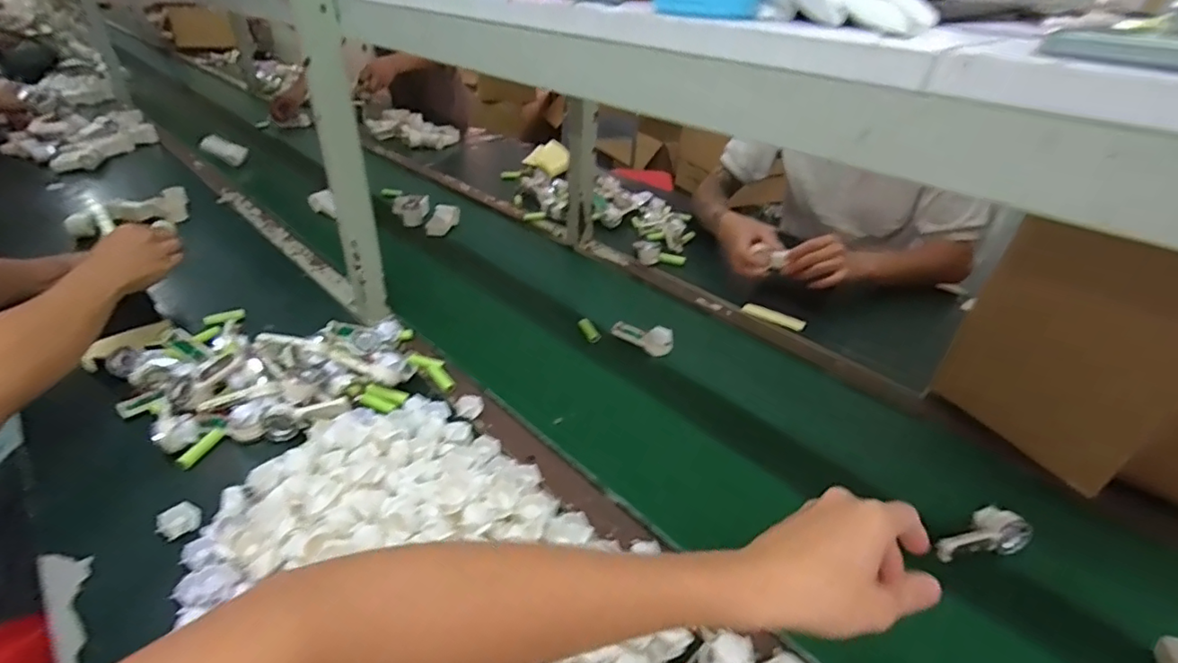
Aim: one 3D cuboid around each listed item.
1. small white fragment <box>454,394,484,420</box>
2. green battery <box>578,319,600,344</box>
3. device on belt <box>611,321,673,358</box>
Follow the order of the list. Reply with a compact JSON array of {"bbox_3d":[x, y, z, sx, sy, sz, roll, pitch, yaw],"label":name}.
[{"bbox_3d":[-0.149,0.094,0.689,0.034,0.014,0.033,-6,35,-12],"label":"small white fragment"},{"bbox_3d":[0.001,-0.002,0.861,0.020,0.017,0.044,-22,65,-32],"label":"green battery"},{"bbox_3d":[0.081,0.006,0.849,0.099,0.039,0.026,21,38,25],"label":"device on belt"}]

